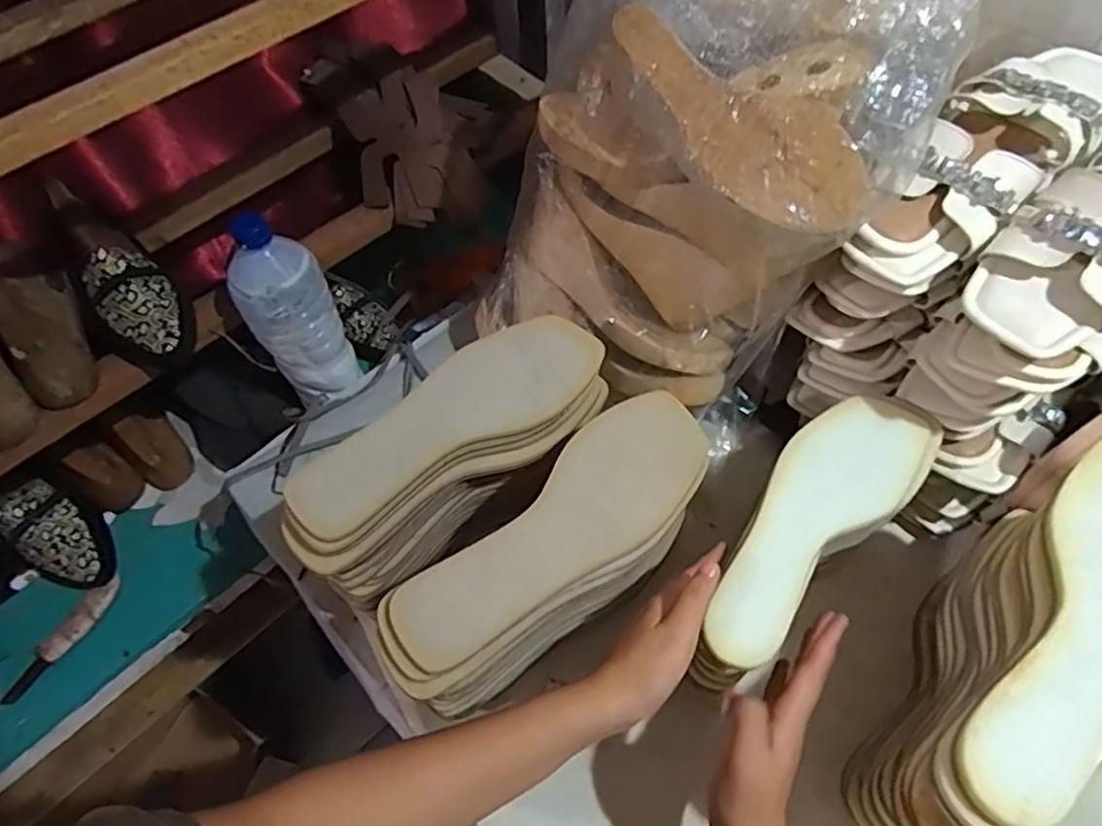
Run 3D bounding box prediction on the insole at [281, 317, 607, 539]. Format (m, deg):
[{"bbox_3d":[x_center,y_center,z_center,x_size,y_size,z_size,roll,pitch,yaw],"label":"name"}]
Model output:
[{"bbox_3d":[-0.070,0.001,0.472,0.234,0.017,0.077,-33,62,-18],"label":"insole"}]

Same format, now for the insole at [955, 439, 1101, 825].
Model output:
[{"bbox_3d":[0.284,0.106,0.347,0.078,0.011,0.237,37,66,22],"label":"insole"}]

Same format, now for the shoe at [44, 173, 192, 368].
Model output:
[{"bbox_3d":[-0.435,-0.137,0.669,0.082,0.088,0.221,-36,63,-19],"label":"shoe"}]

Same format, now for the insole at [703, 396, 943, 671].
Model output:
[{"bbox_3d":[0.187,0.070,0.473,0.082,0.013,0.248,37,65,22],"label":"insole"}]

